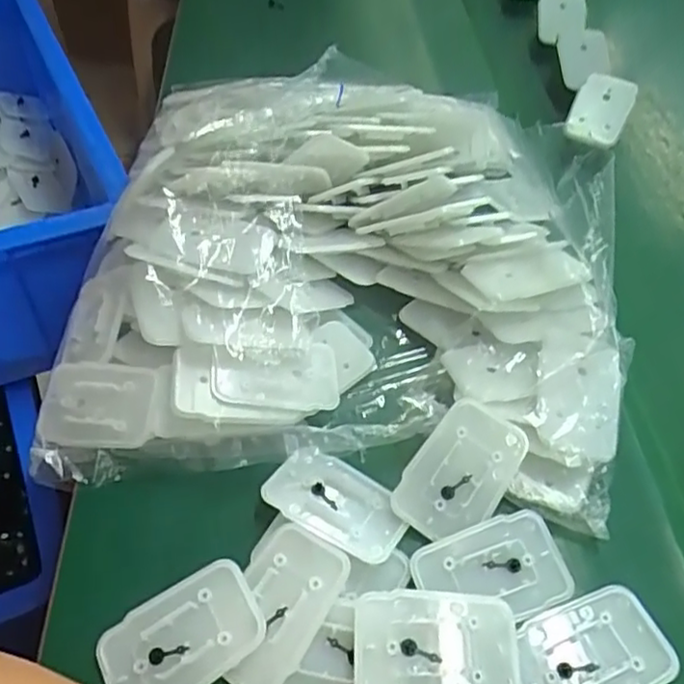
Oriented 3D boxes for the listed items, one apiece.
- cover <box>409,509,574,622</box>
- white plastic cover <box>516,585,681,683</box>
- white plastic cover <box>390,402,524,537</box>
[{"bbox_3d":[0.069,0.104,0.297,0.068,0.005,0.042,-13,53,-14],"label":"cover"},{"bbox_3d":[0.106,0.135,0.279,0.069,0.007,0.044,-18,54,-17],"label":"white plastic cover"},{"bbox_3d":[0.057,0.062,0.318,0.042,0.007,0.068,32,80,8],"label":"white plastic cover"}]

